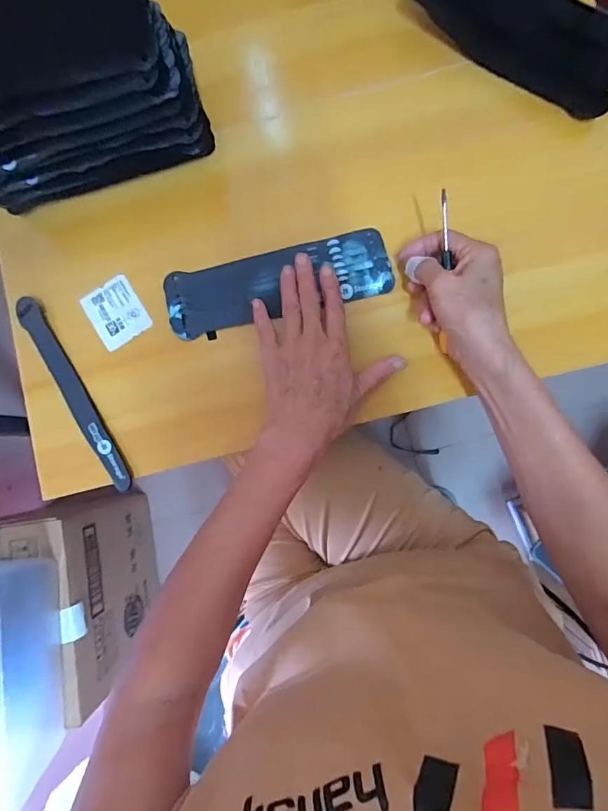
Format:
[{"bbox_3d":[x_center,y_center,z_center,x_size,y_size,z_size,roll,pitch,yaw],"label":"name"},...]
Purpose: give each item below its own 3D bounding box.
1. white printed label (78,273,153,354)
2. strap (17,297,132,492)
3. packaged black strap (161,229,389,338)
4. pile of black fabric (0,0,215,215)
[{"bbox_3d":[-0.174,-0.086,0.419,0.048,0.005,0.057,-31,88,0],"label":"white printed label"},{"bbox_3d":[-0.207,-0.010,0.409,0.019,0.014,0.195,-32,85,2],"label":"strap"},{"bbox_3d":[-0.024,-0.110,0.407,0.202,0.008,0.062,-12,86,2],"label":"packaged black strap"},{"bbox_3d":[-0.198,-0.252,0.361,0.212,0.135,0.092,-16,86,3],"label":"pile of black fabric"}]

